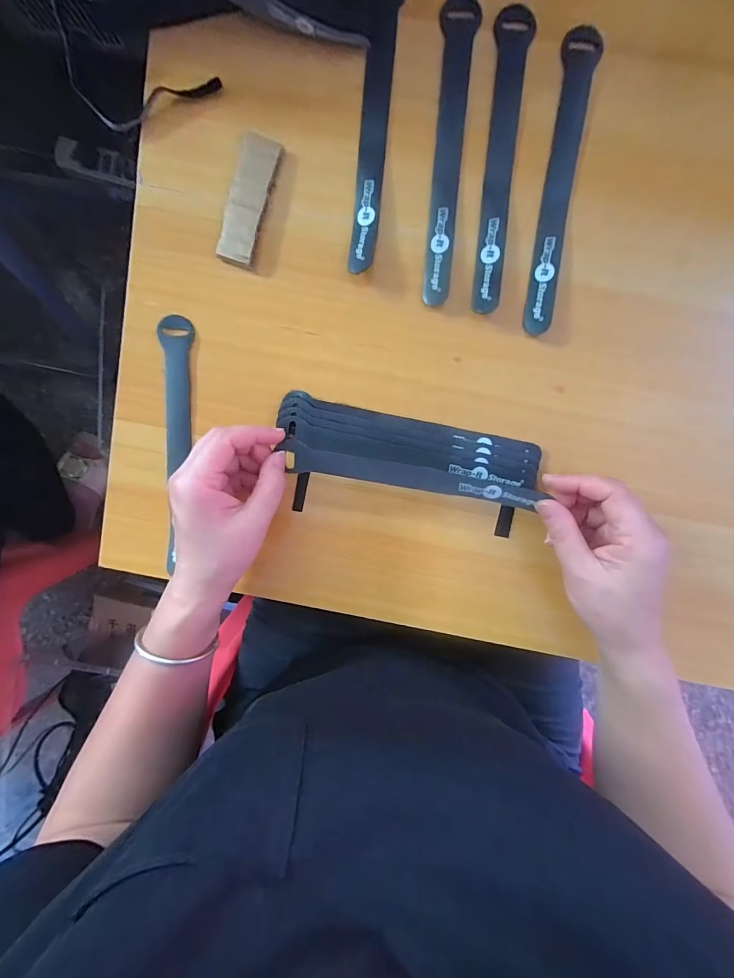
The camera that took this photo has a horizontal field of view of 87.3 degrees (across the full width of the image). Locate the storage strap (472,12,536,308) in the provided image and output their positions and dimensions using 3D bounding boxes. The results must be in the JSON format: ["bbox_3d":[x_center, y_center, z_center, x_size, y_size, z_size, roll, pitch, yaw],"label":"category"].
[{"bbox_3d":[0.095,-0.237,0.279,0.025,0.007,0.213,8,97,1],"label":"storage strap"}]

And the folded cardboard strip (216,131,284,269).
[{"bbox_3d":[-0.087,-0.215,0.287,0.030,0.009,0.093,14,97,1],"label":"folded cardboard strip"}]

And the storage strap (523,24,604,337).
[{"bbox_3d":[0.140,-0.224,0.281,0.025,0.007,0.215,10,97,1],"label":"storage strap"}]

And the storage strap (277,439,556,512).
[{"bbox_3d":[0.030,-0.006,0.274,0.180,0.006,0.023,12,112,0],"label":"storage strap"}]

